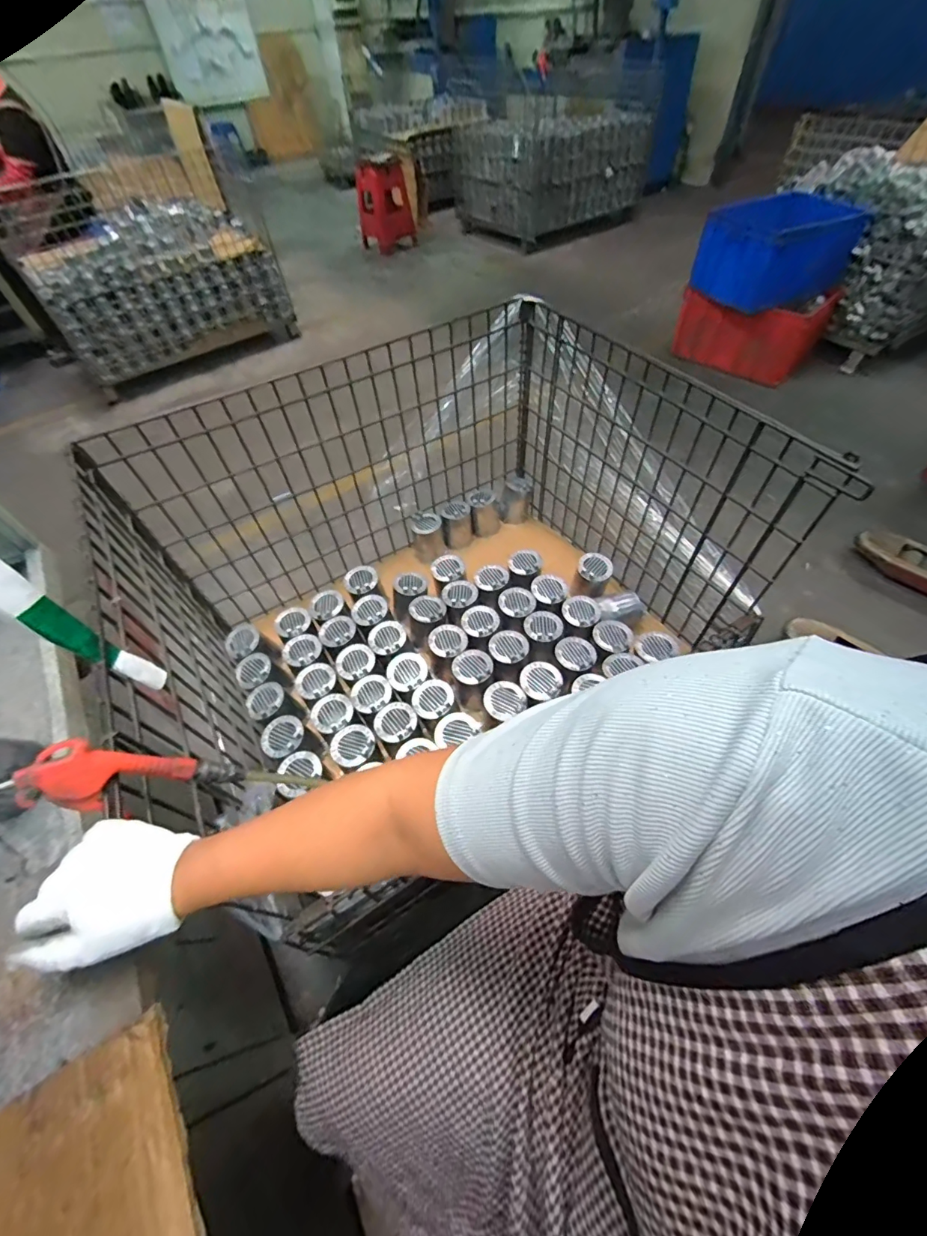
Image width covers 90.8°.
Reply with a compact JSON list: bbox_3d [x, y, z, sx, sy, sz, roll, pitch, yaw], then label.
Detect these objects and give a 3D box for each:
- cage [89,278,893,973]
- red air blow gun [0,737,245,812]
[{"bbox_3d":[-0.035,-0.078,0.980,0.993,0.613,0.780,-28,57,-16],"label":"cage"},{"bbox_3d":[-0.342,0.149,0.431,0.251,0.056,0.052,8,41,-43],"label":"red air blow gun"}]

